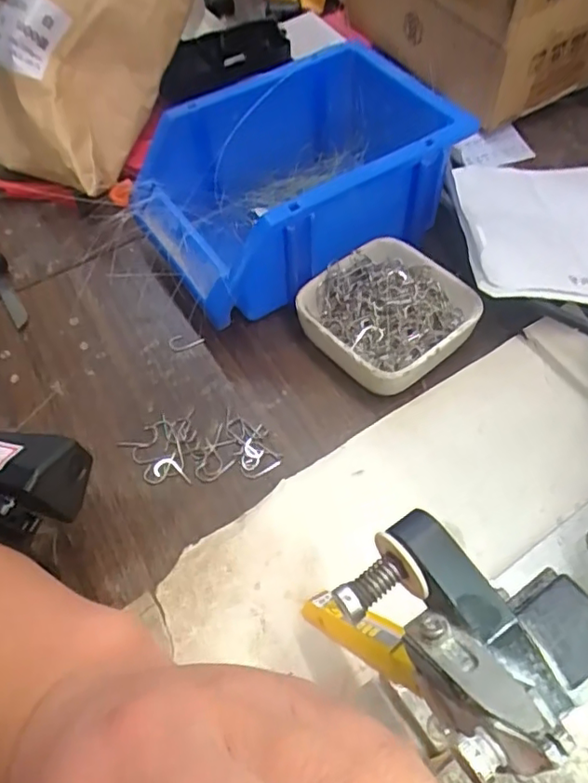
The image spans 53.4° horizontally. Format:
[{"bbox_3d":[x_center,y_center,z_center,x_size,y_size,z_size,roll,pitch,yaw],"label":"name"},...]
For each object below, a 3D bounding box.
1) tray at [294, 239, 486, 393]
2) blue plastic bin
[{"bbox_3d":[0.054,-0.042,0.336,0.087,0.031,0.083,-31,60,-16],"label":"tray"},{"bbox_3d":[-0.001,-0.128,0.368,0.187,0.080,0.127,-31,60,-16],"label":"blue plastic bin"}]

